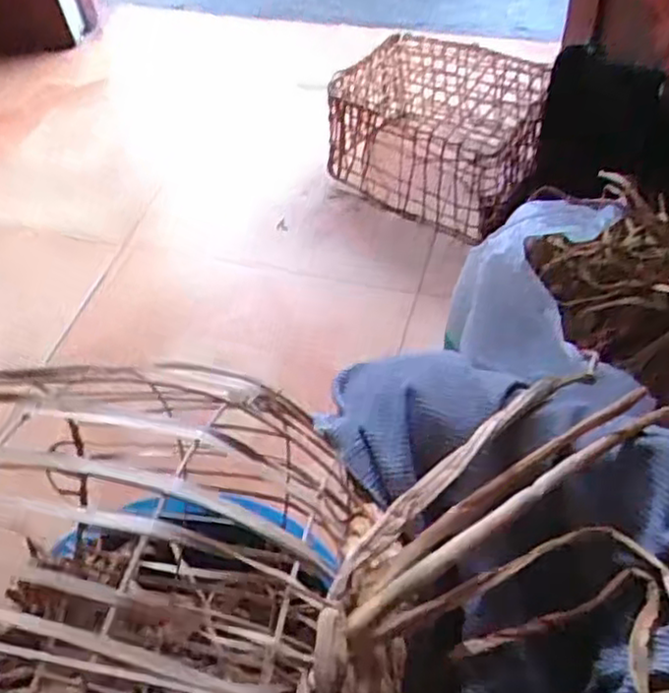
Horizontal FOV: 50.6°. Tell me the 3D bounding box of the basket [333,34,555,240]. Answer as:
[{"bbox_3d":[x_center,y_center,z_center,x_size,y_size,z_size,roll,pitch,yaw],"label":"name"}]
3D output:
[{"bbox_3d":[0.211,-0.433,1.408,0.390,0.219,0.296,32,61,26],"label":"basket"}]

